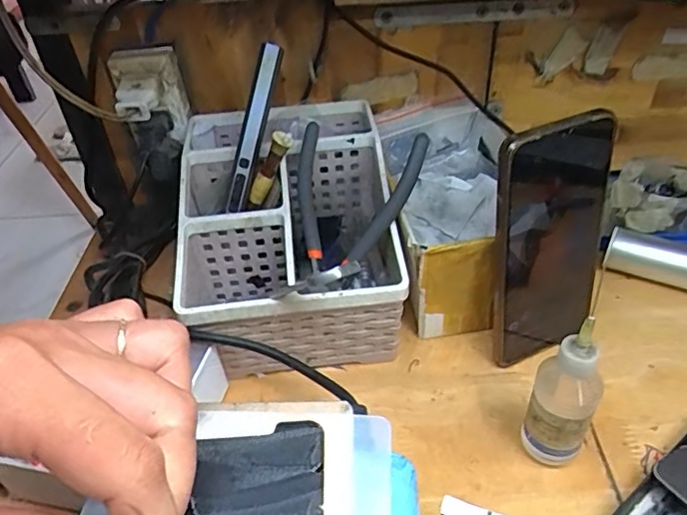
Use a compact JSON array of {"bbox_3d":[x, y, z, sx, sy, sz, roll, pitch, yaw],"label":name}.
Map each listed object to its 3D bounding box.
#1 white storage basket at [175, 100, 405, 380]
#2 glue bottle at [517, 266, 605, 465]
[{"bbox_3d":[-0.042,-0.026,0.441,0.156,0.101,0.203,-5,41,0],"label":"white storage basket"},{"bbox_3d":[0.122,0.067,0.307,0.033,0.124,0.027,16,45,22],"label":"glue bottle"}]

